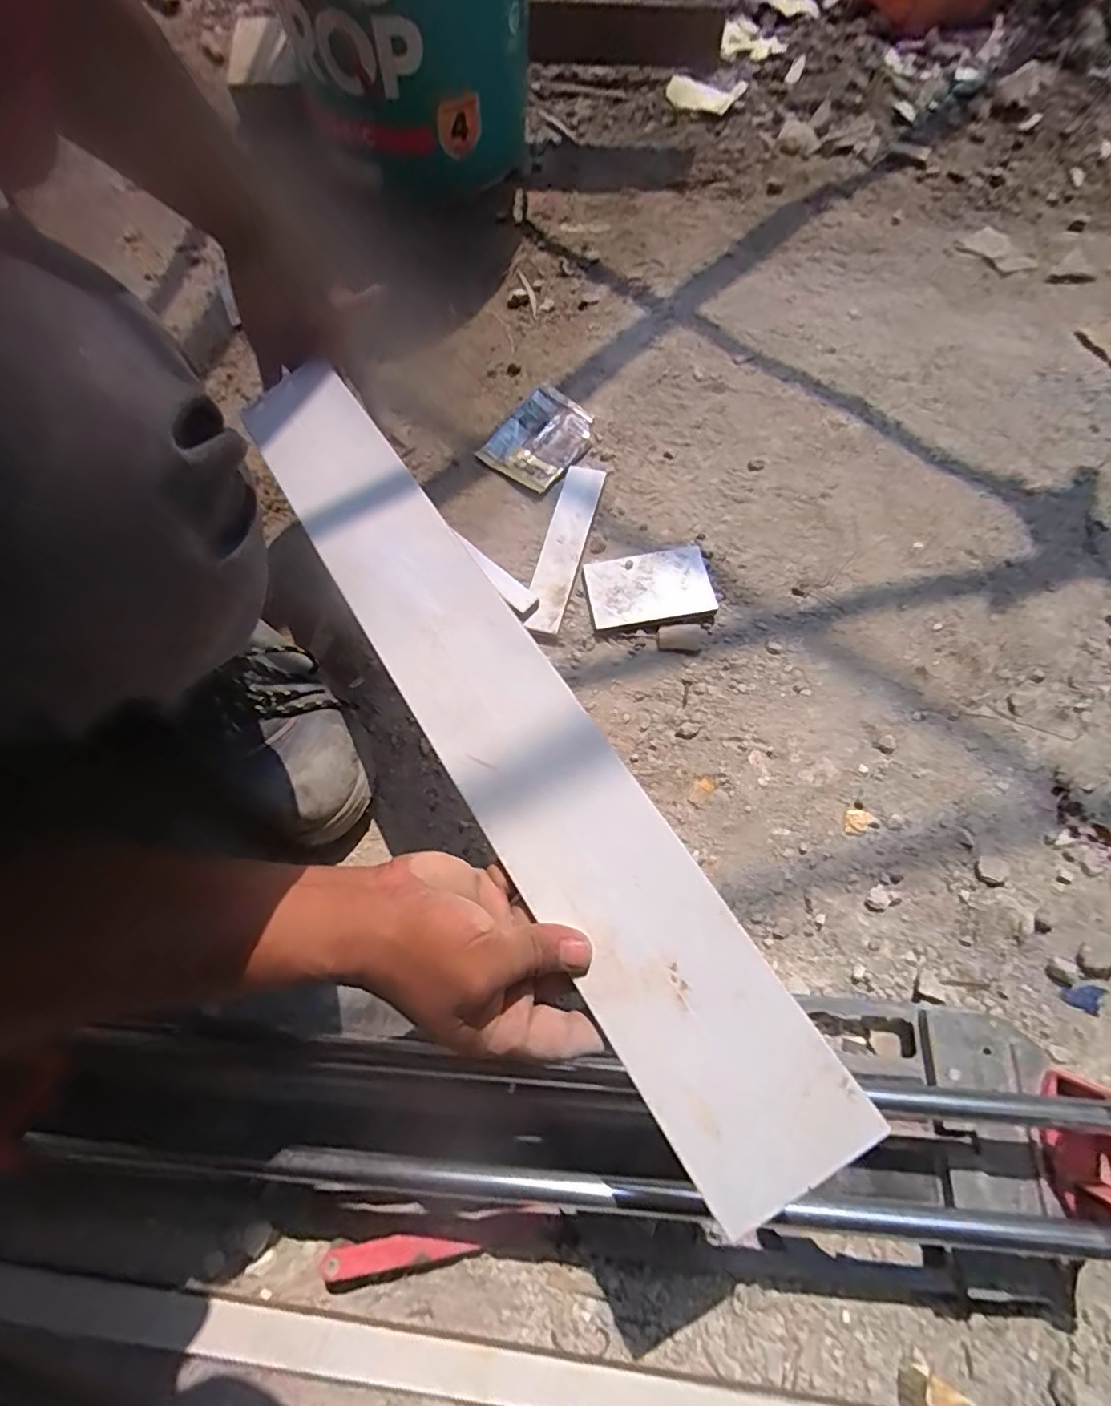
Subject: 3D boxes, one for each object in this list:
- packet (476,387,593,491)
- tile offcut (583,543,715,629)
[{"bbox_3d":[-0.015,-0.273,0.615,0.085,0.006,0.116,32,73,13],"label":"packet"},{"bbox_3d":[0.083,-0.105,0.540,0.106,0.013,0.070,-9,69,-2],"label":"tile offcut"}]

